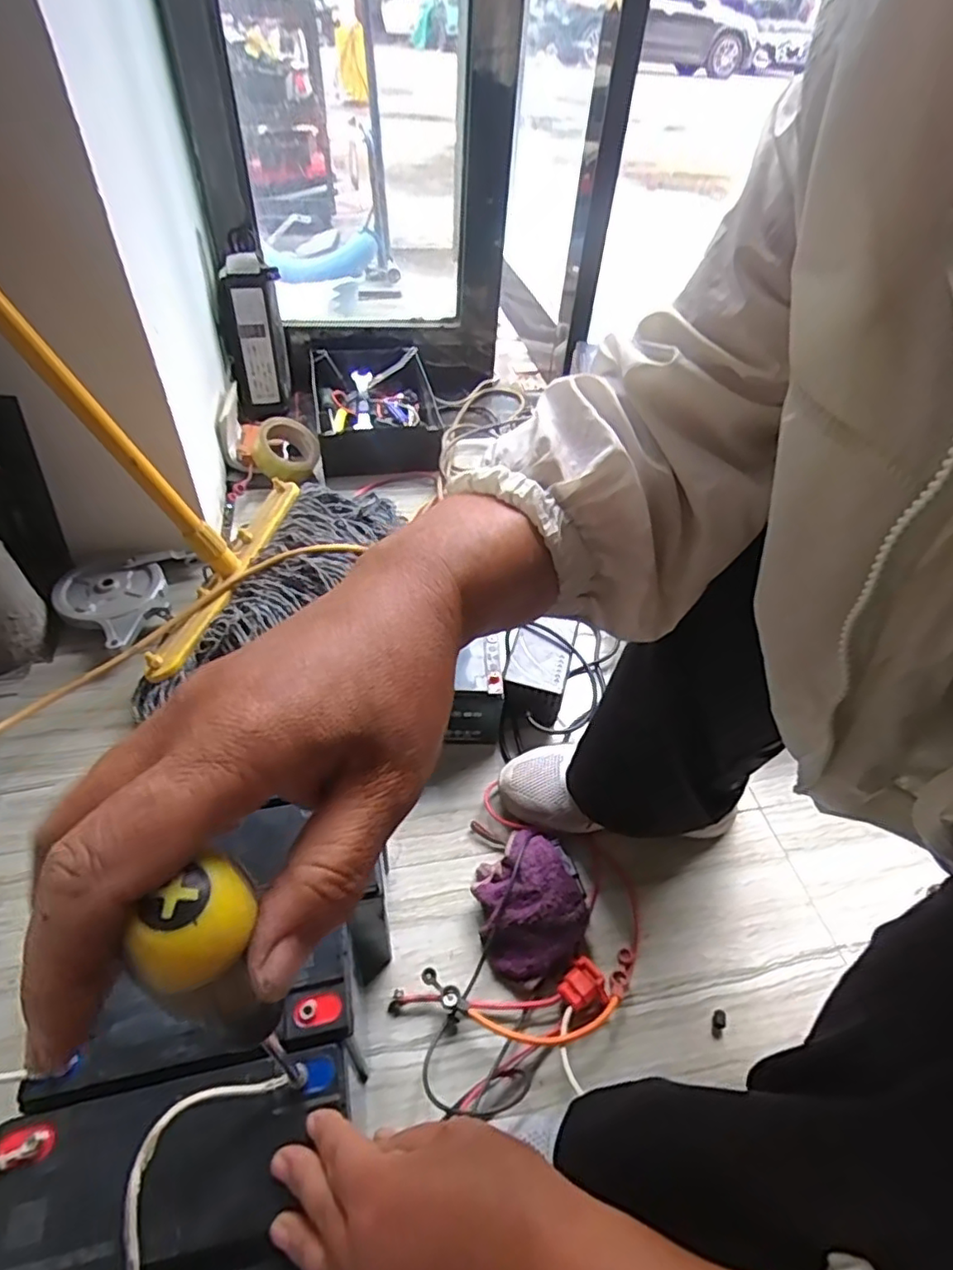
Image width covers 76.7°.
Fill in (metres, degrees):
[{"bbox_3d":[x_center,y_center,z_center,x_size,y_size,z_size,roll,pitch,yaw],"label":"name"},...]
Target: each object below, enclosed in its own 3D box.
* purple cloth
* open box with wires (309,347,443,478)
[{"bbox_3d":[0.050,0.238,0.545,0.100,0.045,0.126,-7,48,-11],"label":"purple cloth"},{"bbox_3d":[-0.192,-0.430,1.122,0.233,0.074,0.338,-7,47,-12],"label":"open box with wires"}]

